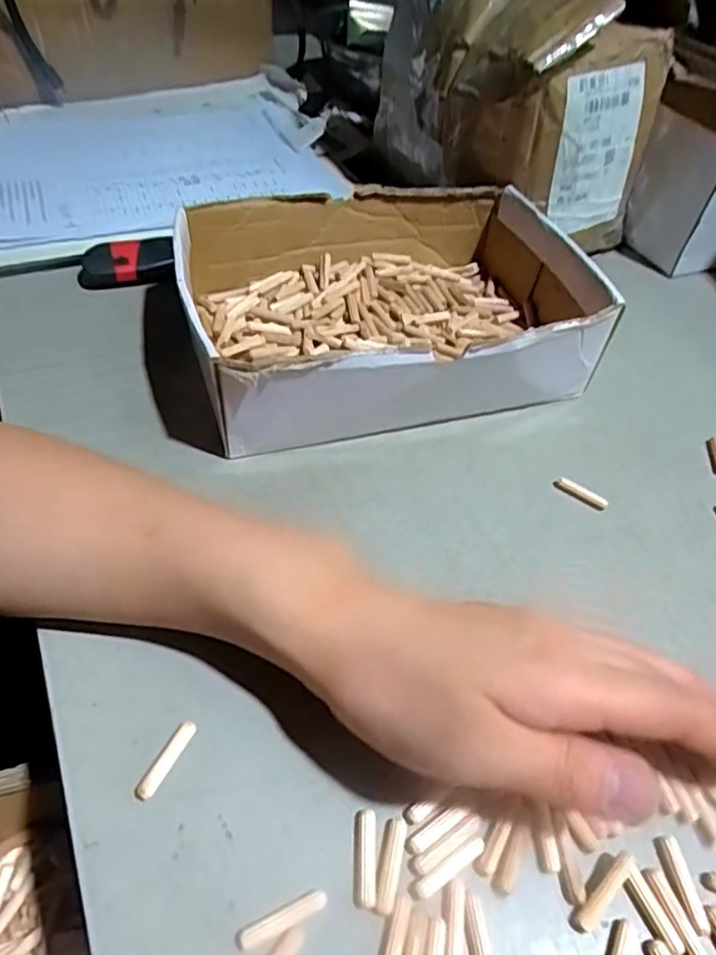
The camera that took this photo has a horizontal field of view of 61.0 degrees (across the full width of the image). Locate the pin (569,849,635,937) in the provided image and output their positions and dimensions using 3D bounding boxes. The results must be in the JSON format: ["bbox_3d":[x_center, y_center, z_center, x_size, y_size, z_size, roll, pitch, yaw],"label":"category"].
[{"bbox_3d":[0.085,0.143,0.209,0.031,0.004,0.007,-42,63,-15],"label":"pin"}]

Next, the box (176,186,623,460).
[{"bbox_3d":[0.021,-0.105,0.378,0.228,0.068,0.167,-10,51,-13],"label":"box"}]

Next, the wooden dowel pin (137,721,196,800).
[{"bbox_3d":[-0.072,0.106,0.229,0.006,0.005,0.029,23,51,14],"label":"wooden dowel pin"}]

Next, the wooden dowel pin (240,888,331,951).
[{"bbox_3d":[-0.025,0.145,0.199,0.030,0.004,0.006,-17,53,-19],"label":"wooden dowel pin"}]

